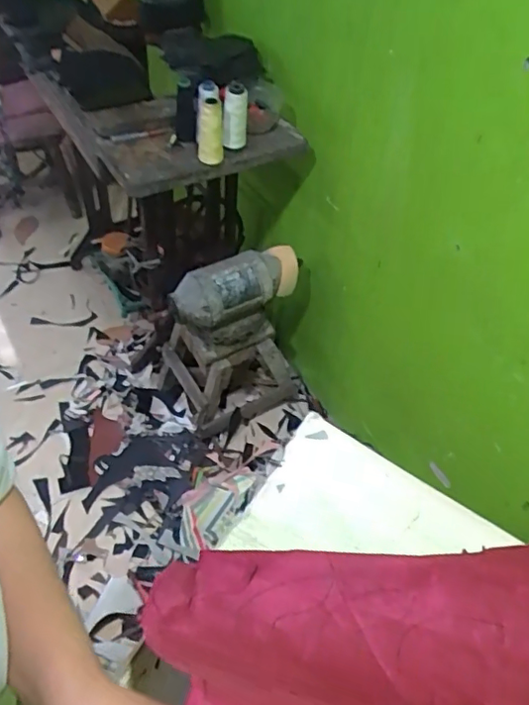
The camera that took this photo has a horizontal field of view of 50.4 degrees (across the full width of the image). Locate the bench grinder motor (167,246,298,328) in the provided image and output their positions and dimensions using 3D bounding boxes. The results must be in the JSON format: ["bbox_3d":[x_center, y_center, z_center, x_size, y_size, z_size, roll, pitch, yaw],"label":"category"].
[{"bbox_3d":[-0.056,-0.145,1.221,0.293,0.109,0.103,-26,56,-25],"label":"bench grinder motor"}]

